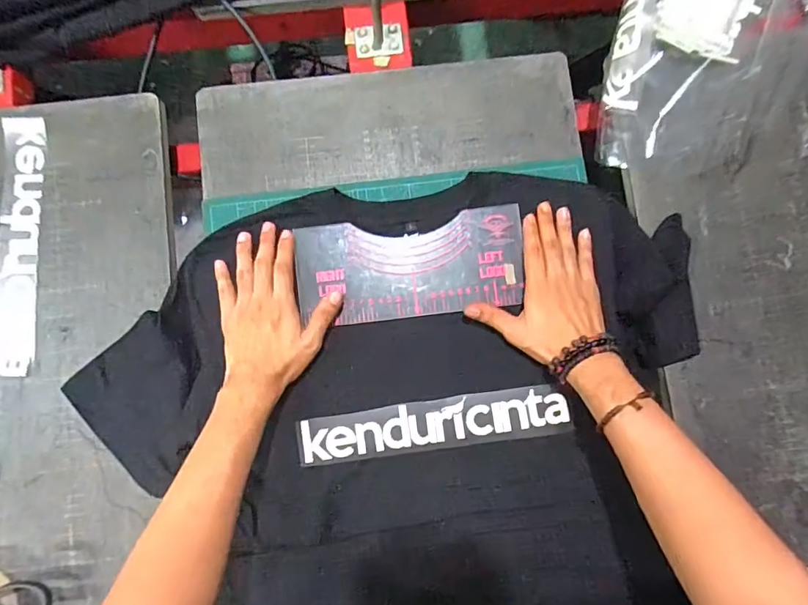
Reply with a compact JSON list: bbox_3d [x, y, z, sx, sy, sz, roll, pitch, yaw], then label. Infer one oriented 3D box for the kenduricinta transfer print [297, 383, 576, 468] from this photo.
[{"bbox_3d":[0.034,0.133,0.508,0.292,0.004,0.053,-7,85,-1],"label":"kenduricinta transfer print"}]

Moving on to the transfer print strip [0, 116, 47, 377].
[{"bbox_3d":[-0.443,-0.069,0.537,0.044,0.006,0.298,-1,85,-7],"label":"transfer print strip"}]

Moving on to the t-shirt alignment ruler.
[{"bbox_3d":[0.008,-0.041,0.525,0.248,0.010,0.113,-7,83,0],"label":"t-shirt alignment ruler"}]

